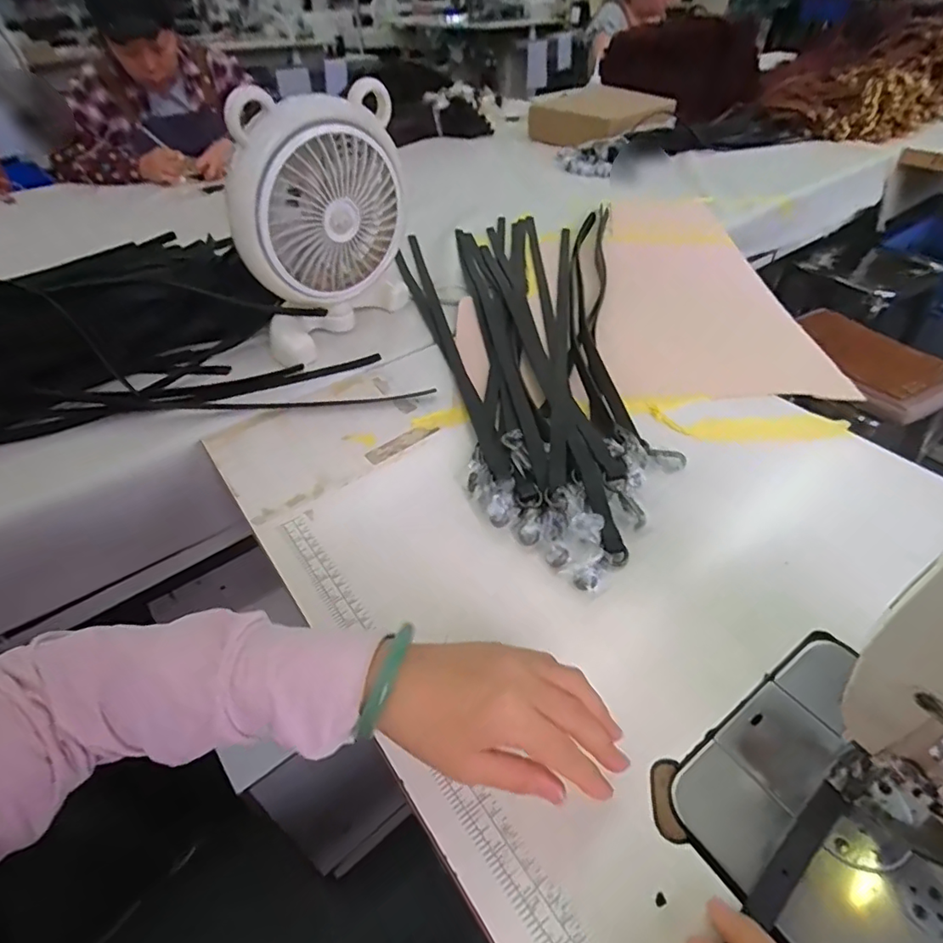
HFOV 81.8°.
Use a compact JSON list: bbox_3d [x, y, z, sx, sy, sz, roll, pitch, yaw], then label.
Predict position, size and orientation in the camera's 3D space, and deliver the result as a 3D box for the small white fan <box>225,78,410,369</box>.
[{"bbox_3d":[-0.185,-0.297,0.653,0.101,0.261,0.222,25,49,27],"label":"small white fan"}]

